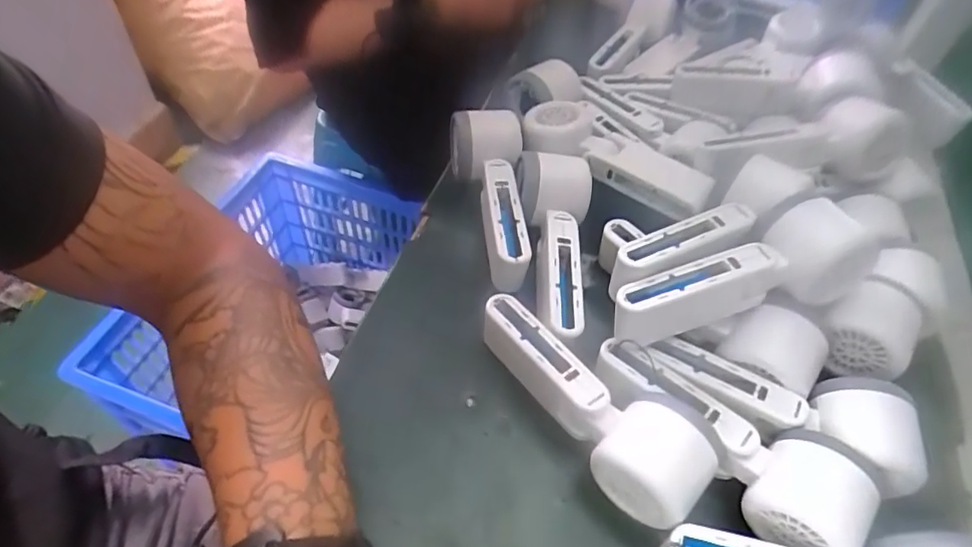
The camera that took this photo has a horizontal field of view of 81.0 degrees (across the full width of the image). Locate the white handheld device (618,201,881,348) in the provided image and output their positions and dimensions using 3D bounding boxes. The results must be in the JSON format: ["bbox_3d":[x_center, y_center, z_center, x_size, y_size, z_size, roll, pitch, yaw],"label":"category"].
[{"bbox_3d":[0.157,0.006,0.359,0.156,0.069,0.058,-16,55,-17],"label":"white handheld device"}]

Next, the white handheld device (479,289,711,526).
[{"bbox_3d":[0.059,0.080,0.354,0.163,0.060,0.060,37,57,22],"label":"white handheld device"}]

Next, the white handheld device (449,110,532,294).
[{"bbox_3d":[0.001,-0.062,0.452,0.058,0.056,0.161,1,52,-5],"label":"white handheld device"}]

